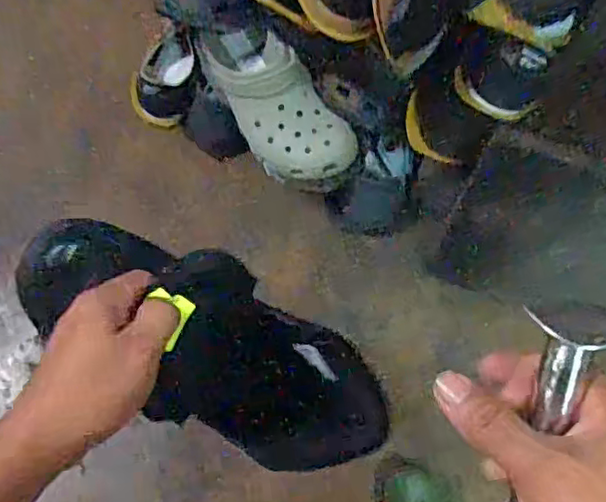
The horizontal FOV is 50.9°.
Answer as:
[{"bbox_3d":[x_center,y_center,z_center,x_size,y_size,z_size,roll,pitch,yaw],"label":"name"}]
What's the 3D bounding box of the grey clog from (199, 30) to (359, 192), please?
[{"bbox_3d":[-0.039,-0.194,0.800,0.103,0.089,0.261,-34,74,-13],"label":"grey clog"}]

